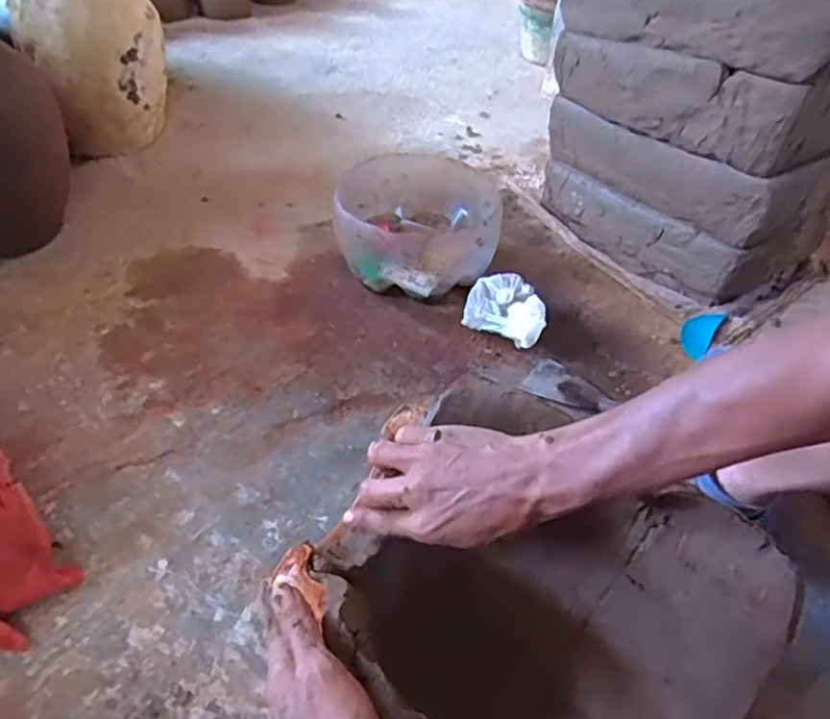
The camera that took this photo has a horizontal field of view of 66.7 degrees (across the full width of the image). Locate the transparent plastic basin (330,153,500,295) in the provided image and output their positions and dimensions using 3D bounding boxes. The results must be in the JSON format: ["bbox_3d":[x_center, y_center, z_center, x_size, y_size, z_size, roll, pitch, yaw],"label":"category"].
[{"bbox_3d":[0.001,-0.197,0.970,0.233,0.134,0.249,3,43,-3],"label":"transparent plastic basin"}]

